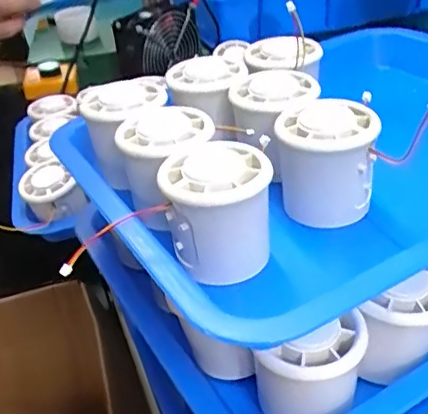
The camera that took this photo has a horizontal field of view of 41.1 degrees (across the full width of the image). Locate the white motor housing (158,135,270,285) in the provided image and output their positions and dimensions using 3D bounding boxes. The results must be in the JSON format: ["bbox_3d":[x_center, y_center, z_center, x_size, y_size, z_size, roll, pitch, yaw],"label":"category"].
[{"bbox_3d":[0.000,0.002,0.303,0.058,0.054,0.061,2,35,9],"label":"white motor housing"}]

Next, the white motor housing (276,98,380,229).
[{"bbox_3d":[0.065,-0.026,0.335,0.055,0.057,0.056,-3,35,3],"label":"white motor housing"}]

